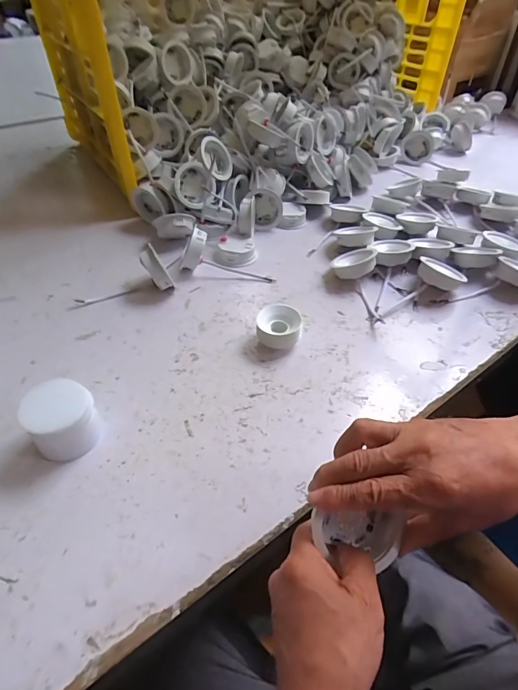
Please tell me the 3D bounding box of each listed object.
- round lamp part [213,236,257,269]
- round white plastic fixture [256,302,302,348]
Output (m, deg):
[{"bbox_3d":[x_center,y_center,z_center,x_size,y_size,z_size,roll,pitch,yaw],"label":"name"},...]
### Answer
[{"bbox_3d":[-0.040,-0.154,0.648,0.071,0.025,0.060,-4,45,-5],"label":"round lamp part"},{"bbox_3d":[0.026,-0.019,0.514,0.056,0.036,0.061,3,45,2],"label":"round white plastic fixture"}]

